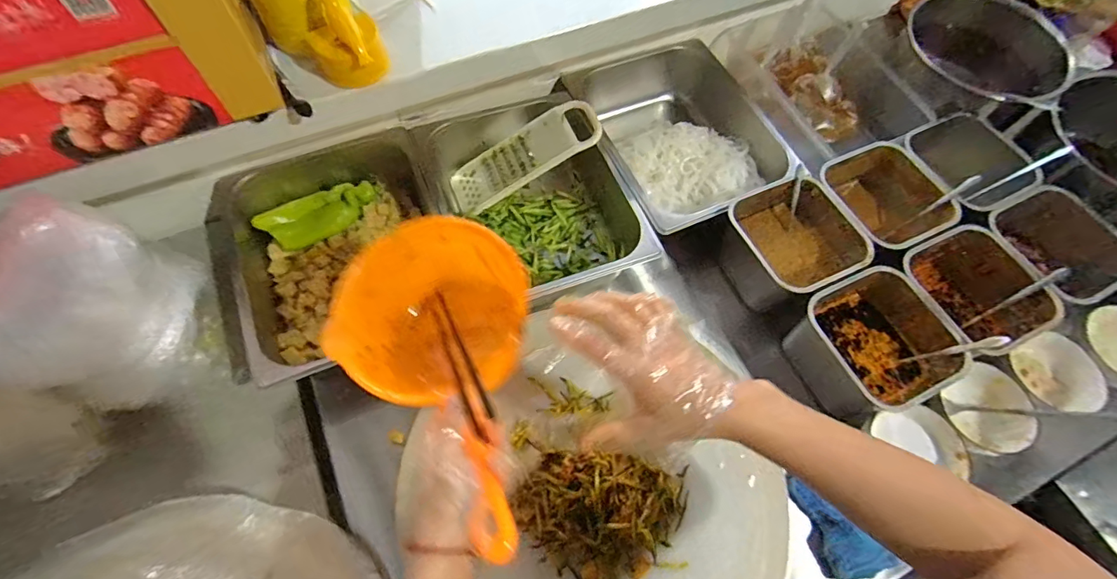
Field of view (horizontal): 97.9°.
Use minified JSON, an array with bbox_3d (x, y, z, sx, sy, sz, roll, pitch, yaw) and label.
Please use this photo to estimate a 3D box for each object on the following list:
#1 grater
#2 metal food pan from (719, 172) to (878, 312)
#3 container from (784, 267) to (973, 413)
[{"bbox_3d":[-0.054,-0.202,0.742,0.243,0.016,0.088,-28,66,11],"label":"grater"},{"bbox_3d":[0.322,-0.062,0.693,0.157,0.099,0.166,-24,67,-13],"label":"metal food pan"},{"bbox_3d":[0.399,0.074,0.632,0.157,0.097,0.158,-24,67,-13],"label":"container"}]

